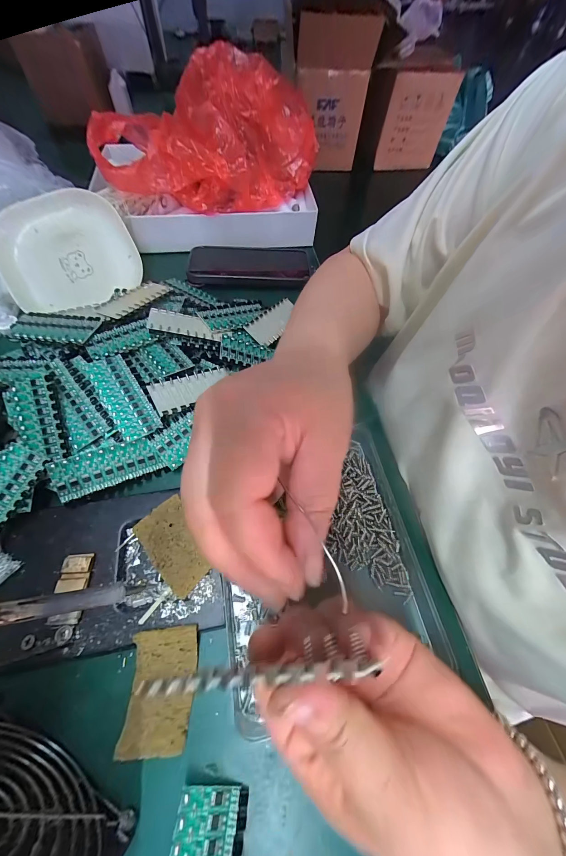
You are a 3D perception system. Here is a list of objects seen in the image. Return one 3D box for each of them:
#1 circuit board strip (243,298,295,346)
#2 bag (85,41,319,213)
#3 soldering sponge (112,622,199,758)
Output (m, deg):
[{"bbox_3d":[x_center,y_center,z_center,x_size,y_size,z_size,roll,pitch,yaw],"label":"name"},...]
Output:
[{"bbox_3d":[-0.009,-0.120,0.330,0.030,0.004,0.074,48,60,-8],"label":"circuit board strip"},{"bbox_3d":[-0.098,-0.363,0.376,0.259,0.135,0.156,-30,66,-19],"label":"bag"},{"bbox_3d":[-0.074,0.157,0.178,0.037,0.008,0.062,4,69,-7],"label":"soldering sponge"}]

